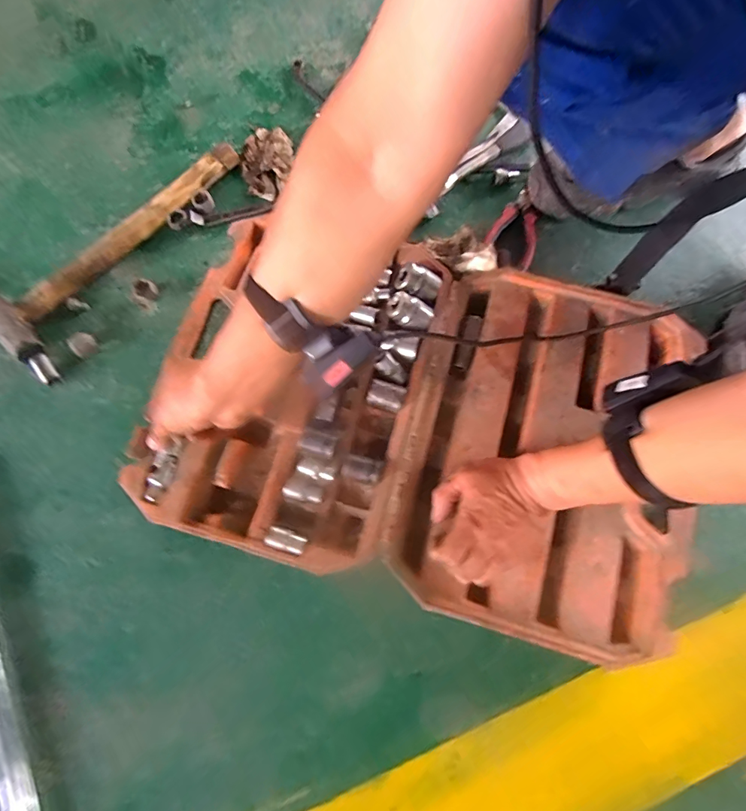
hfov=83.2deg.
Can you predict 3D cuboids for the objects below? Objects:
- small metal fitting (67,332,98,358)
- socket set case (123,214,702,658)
[{"bbox_3d":[-0.367,-0.076,0.532,0.022,0.024,0.029,33,77,8],"label":"small metal fitting"},{"bbox_3d":[0.053,0.006,0.477,0.561,0.050,0.385,15,75,4],"label":"socket set case"}]

